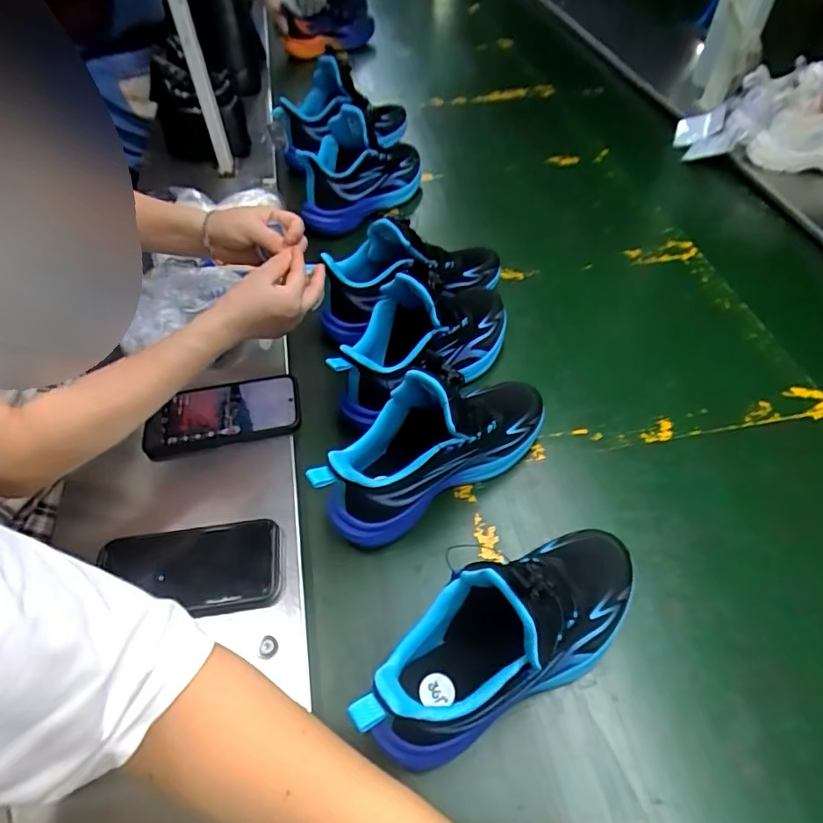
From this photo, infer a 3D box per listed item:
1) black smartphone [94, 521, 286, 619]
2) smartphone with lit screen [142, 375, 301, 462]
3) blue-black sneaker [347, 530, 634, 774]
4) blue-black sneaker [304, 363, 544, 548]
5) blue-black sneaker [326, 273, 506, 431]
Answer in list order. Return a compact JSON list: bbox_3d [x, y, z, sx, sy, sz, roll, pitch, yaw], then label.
[{"bbox_3d":[-0.198,0.145,0.477,0.159,0.017,0.084,-7,52,-4],"label":"black smartphone"},{"bbox_3d":[-0.205,0.002,0.585,0.159,0.016,0.080,-9,52,-6],"label":"smartphone with lit screen"},{"bbox_3d":[0.076,0.166,0.400,0.252,0.141,0.089,-25,55,-18],"label":"blue-black sneaker"},{"bbox_3d":[0.026,0.024,0.516,0.256,0.146,0.081,-30,57,-20],"label":"blue-black sneaker"},{"bbox_3d":[0.012,-0.093,0.600,0.244,0.147,0.094,-32,58,-22],"label":"blue-black sneaker"}]

